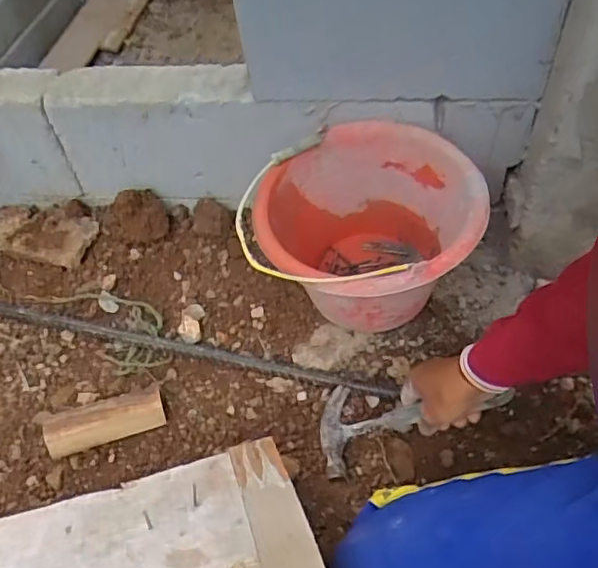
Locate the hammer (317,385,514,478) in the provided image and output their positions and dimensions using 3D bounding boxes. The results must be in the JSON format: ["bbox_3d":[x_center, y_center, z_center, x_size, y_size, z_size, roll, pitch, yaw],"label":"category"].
[{"bbox_3d":[0.135,0.160,0.733,0.250,0.038,0.114,-22,47,27],"label":"hammer"}]

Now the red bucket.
[{"bbox_3d":[0.090,-0.048,0.829,0.284,0.225,0.262,-2,53,3],"label":"red bucket"}]

